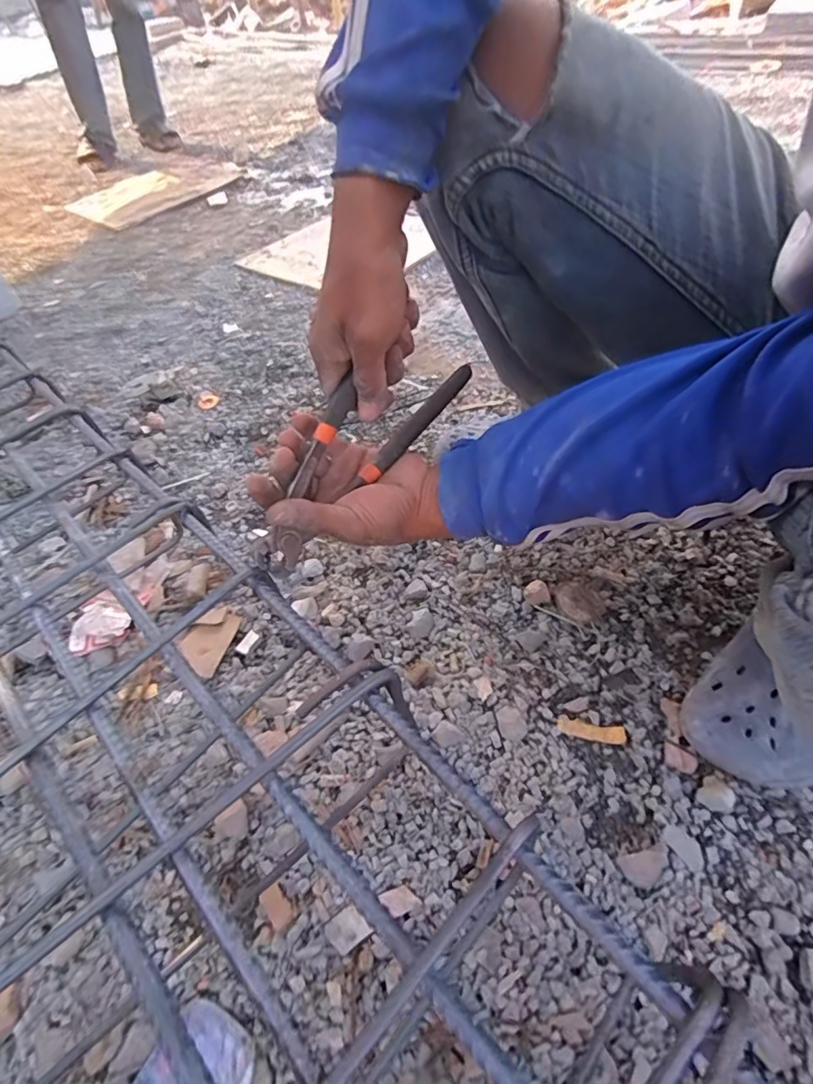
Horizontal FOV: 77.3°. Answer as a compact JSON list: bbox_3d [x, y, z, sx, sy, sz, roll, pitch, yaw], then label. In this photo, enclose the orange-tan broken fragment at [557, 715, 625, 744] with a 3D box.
[{"bbox_3d":[0.170,0.173,0.469,0.059,0.004,0.018,8,52,15],"label":"orange-tan broken fragment"}]

